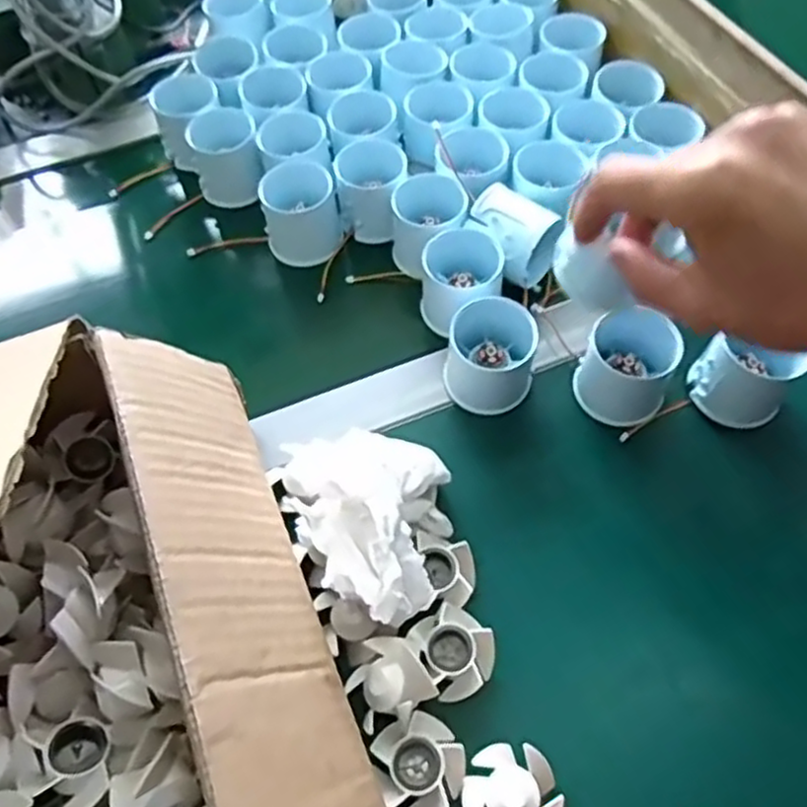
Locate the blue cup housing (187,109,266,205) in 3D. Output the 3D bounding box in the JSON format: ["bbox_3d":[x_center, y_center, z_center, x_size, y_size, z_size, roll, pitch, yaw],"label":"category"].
[{"bbox_3d":[-0.134,-0.190,0.547,0.051,0.057,0.060,-16,59,-7],"label":"blue cup housing"}]

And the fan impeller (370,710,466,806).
[{"bbox_3d":[0.008,0.171,0.339,0.041,0.021,0.042,-1,58,2],"label":"fan impeller"}]

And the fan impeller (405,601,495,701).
[{"bbox_3d":[0.027,0.125,0.365,0.041,0.017,0.042,-31,62,-15],"label":"fan impeller"}]

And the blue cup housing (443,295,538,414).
[{"bbox_3d":[0.053,-0.030,0.437,0.052,0.052,0.049,5,59,6],"label":"blue cup housing"}]

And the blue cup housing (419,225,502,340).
[{"bbox_3d":[0.038,-0.081,0.471,0.053,0.043,0.057,-19,59,-9],"label":"blue cup housing"}]

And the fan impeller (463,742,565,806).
[{"bbox_3d":[0.050,0.182,0.332,0.042,0.018,0.044,-1,58,2],"label":"fan impeller"}]

